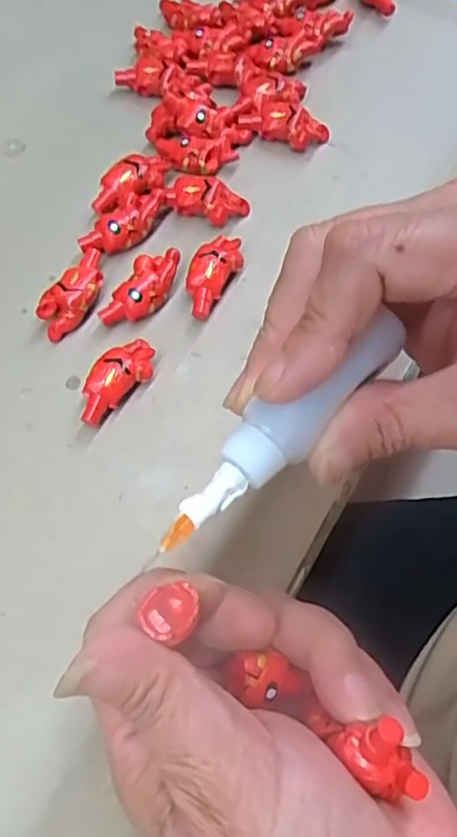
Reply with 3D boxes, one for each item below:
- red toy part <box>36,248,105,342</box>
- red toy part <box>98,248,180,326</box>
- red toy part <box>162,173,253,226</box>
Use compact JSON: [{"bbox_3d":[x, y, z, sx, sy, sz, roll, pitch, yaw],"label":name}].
[{"bbox_3d":[-0.065,-0.053,0.282,0.018,0.014,0.043,27,69,8],"label":"red toy part"},{"bbox_3d":[-0.036,-0.055,0.280,0.019,0.013,0.039,30,70,10],"label":"red toy part"},{"bbox_3d":[-0.010,-0.098,0.297,0.037,0.015,0.014,13,68,3],"label":"red toy part"}]

